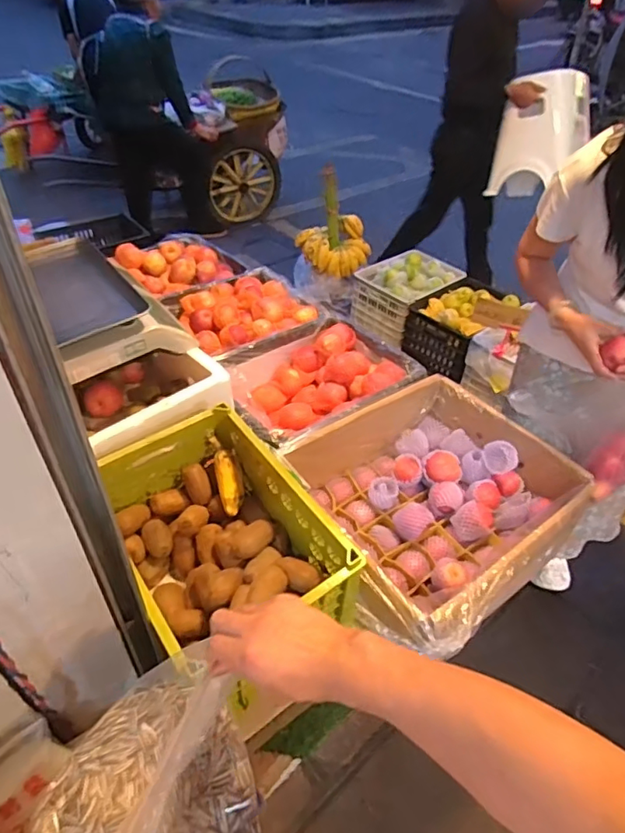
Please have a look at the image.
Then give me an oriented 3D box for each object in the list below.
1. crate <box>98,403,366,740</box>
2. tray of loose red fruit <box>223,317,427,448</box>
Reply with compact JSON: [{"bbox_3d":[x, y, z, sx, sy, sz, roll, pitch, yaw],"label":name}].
[{"bbox_3d":[-0.154,0.201,0.886,0.278,0.199,0.424,-22,48,-25],"label":"crate"},{"bbox_3d":[-0.002,-0.068,1.416,0.494,0.177,0.368,-27,50,-28],"label":"tray of loose red fruit"}]

